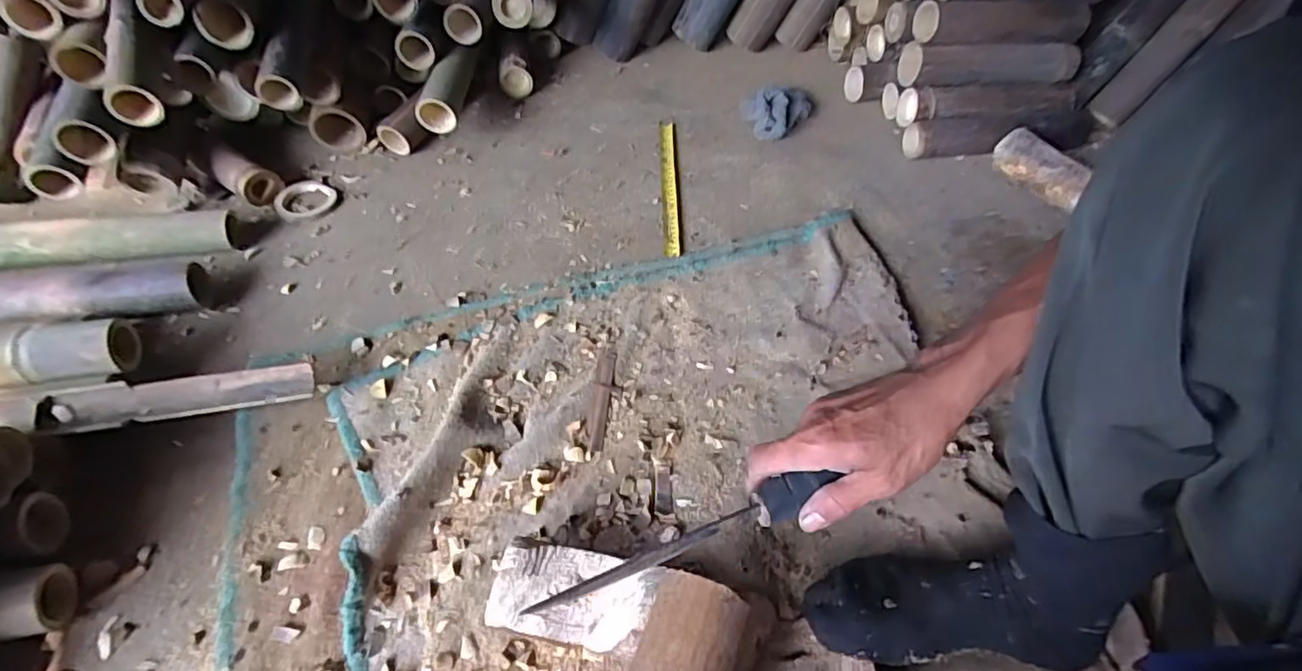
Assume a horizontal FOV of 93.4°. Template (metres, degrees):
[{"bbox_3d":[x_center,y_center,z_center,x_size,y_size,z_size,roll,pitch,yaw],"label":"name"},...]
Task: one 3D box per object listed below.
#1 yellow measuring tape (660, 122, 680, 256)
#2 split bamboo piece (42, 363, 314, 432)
[{"bbox_3d":[0.027,-0.223,0.898,0.023,0.004,0.289,0,52,-2],"label":"yellow measuring tape"},{"bbox_3d":[-0.445,0.059,0.590,0.213,0.034,0.040,-11,54,-11],"label":"split bamboo piece"}]

